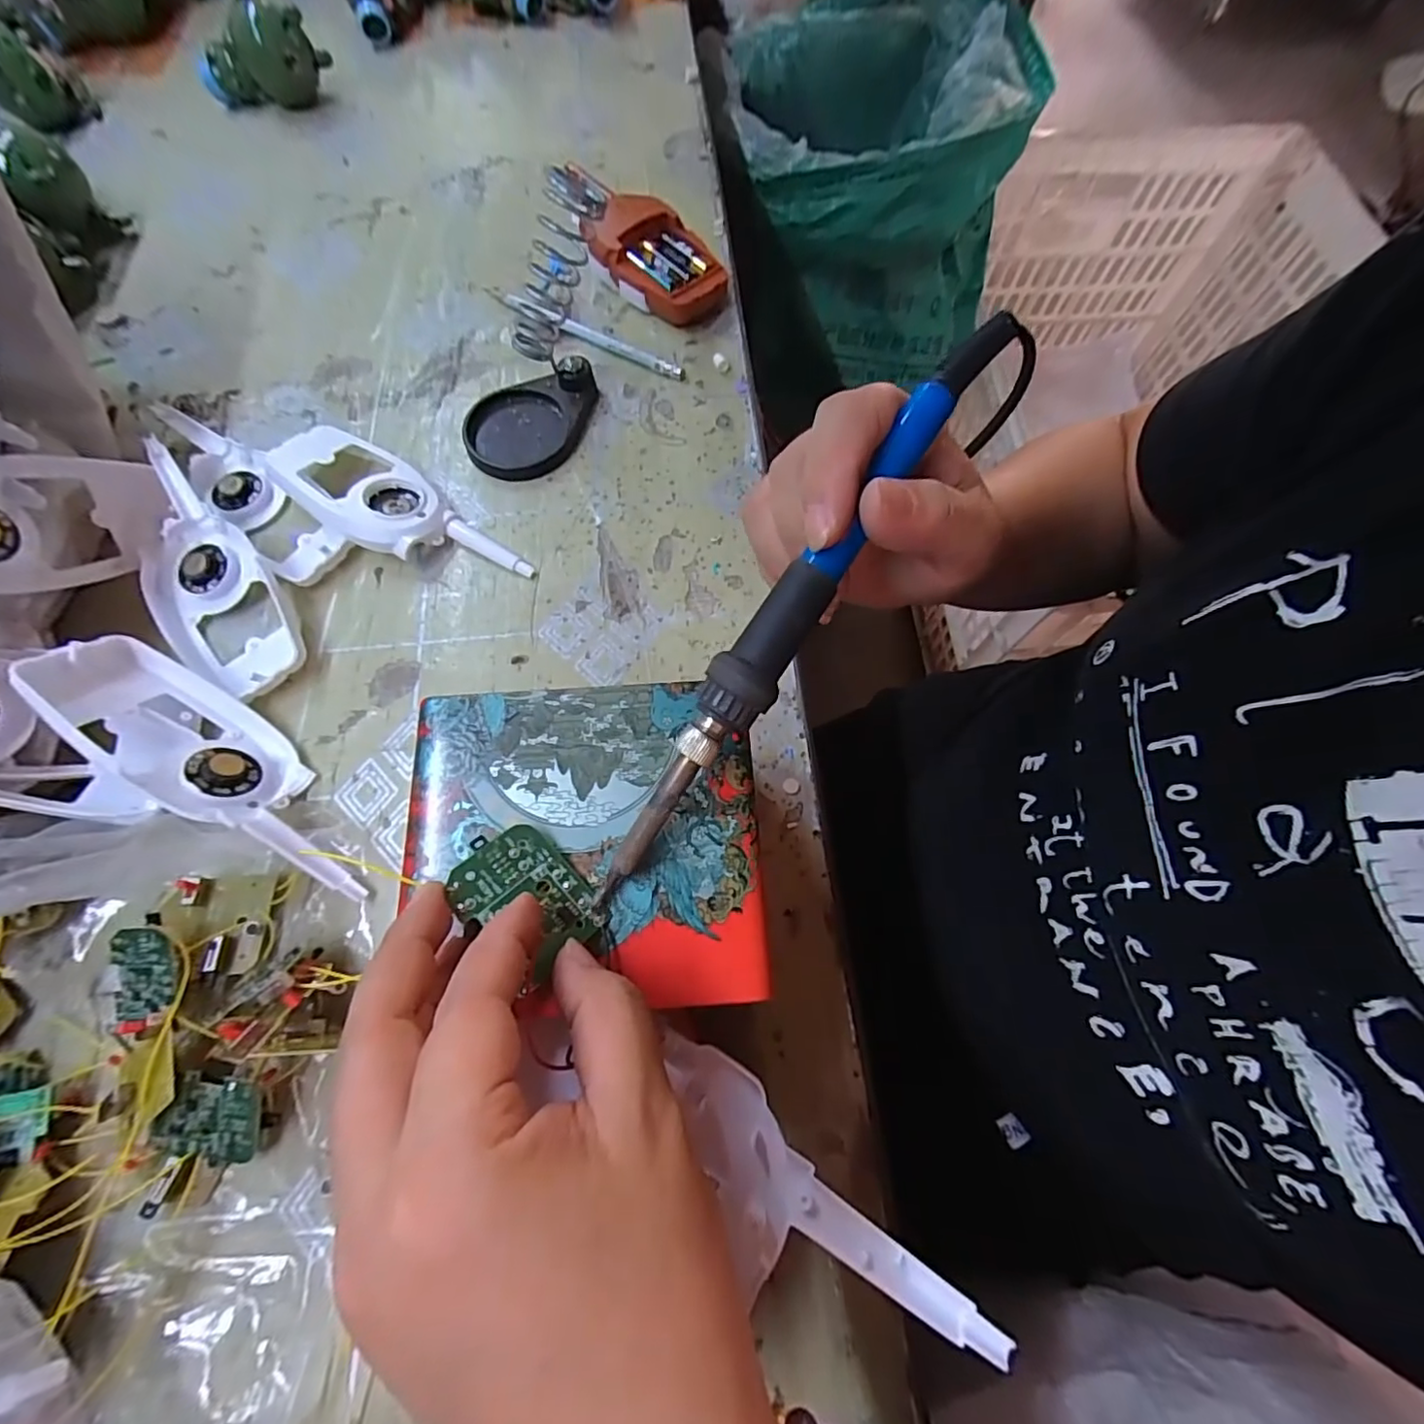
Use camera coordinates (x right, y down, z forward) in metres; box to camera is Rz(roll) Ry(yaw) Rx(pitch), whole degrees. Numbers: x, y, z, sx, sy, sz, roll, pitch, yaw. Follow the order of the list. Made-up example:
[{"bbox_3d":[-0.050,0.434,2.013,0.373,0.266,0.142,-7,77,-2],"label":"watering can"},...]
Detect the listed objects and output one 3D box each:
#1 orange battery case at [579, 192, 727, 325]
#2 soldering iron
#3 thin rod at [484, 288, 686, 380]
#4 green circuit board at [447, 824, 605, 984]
[{"bbox_3d":[-0.038,-0.314,0.418,0.110,0.035,0.065,37,72,14],"label":"orange battery case"},{"bbox_3d":[0.031,-0.032,0.185,0.024,0.025,0.209,36,91,13],"label":"soldering iron"},{"bbox_3d":[-0.089,-0.264,0.412,0.163,0.007,0.014,31,71,12],"label":"thin rod"},{"bbox_3d":[-0.056,0.057,0.182,0.032,0.004,0.042,-35,78,-36],"label":"green circuit board"}]

